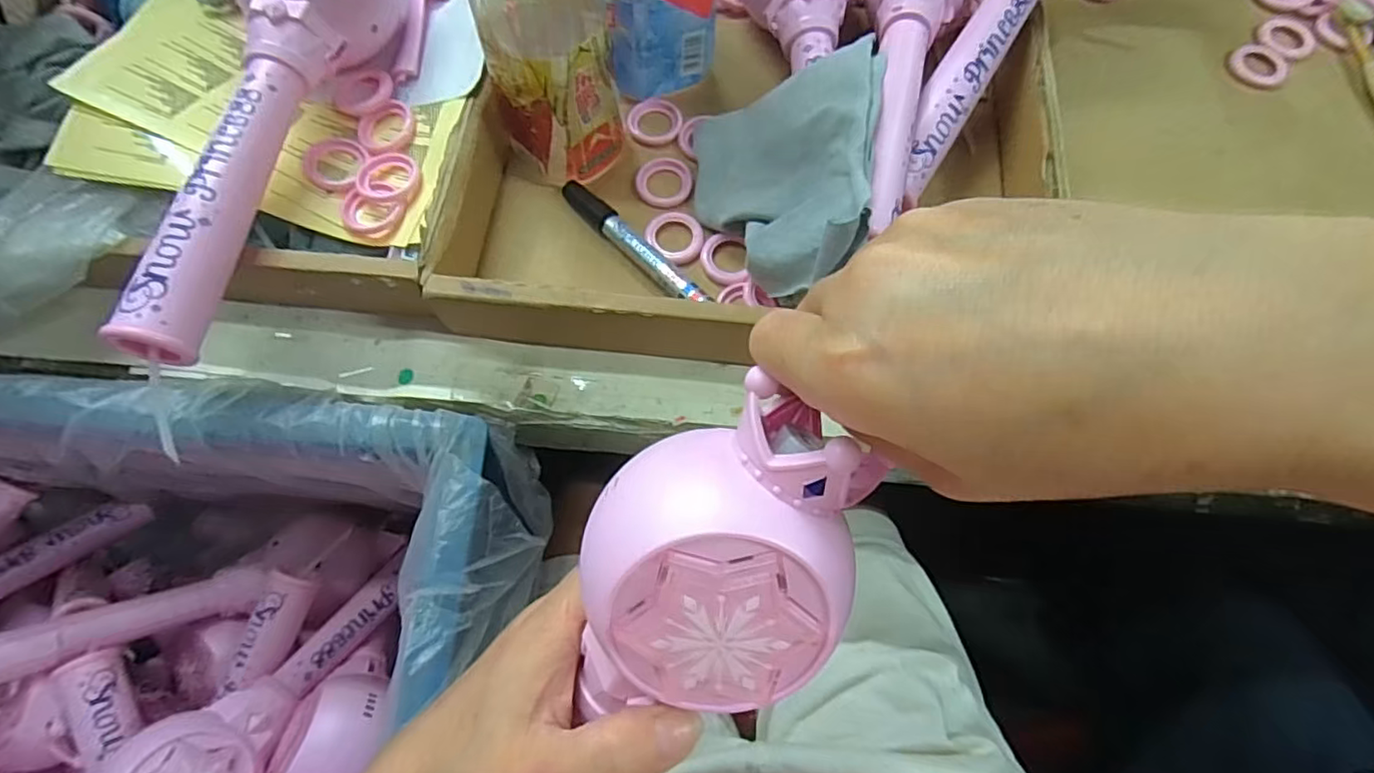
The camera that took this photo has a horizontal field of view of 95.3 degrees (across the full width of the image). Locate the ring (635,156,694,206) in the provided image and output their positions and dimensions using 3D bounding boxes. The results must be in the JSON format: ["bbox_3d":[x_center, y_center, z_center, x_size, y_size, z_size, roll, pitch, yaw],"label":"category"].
[{"bbox_3d":[-0.015,-0.134,0.410,0.036,0.006,0.037,0,70,0],"label":"ring"}]

